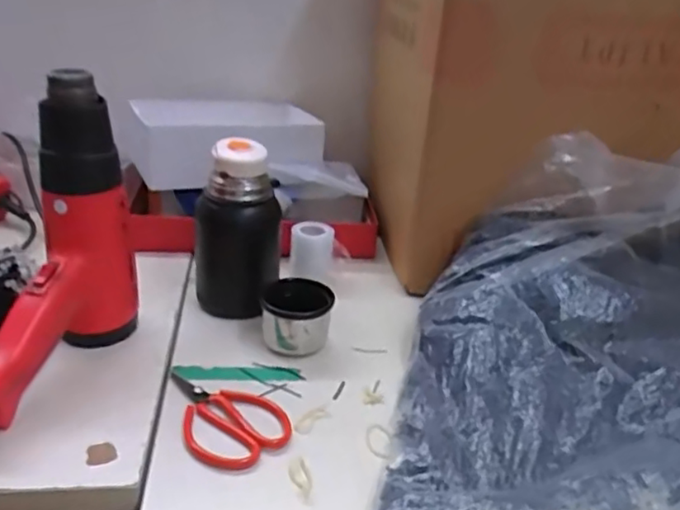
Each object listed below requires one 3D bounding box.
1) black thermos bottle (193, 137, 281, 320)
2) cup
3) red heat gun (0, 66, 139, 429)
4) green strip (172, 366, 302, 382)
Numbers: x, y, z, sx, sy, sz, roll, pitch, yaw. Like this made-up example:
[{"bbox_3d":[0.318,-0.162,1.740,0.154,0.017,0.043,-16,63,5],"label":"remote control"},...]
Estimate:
[{"bbox_3d":[-0.104,-0.024,0.638,0.072,0.172,0.065,-9,29,-24],"label":"black thermos bottle"},{"bbox_3d":[-0.041,0.058,0.605,0.065,0.053,0.069,1,26,-7],"label":"cup"},{"bbox_3d":[-0.226,0.002,0.495,0.077,0.237,0.169,3,26,-2],"label":"red heat gun"},{"bbox_3d":[-0.093,0.110,0.575,0.113,0.004,0.027,1,21,-9],"label":"green strip"}]

